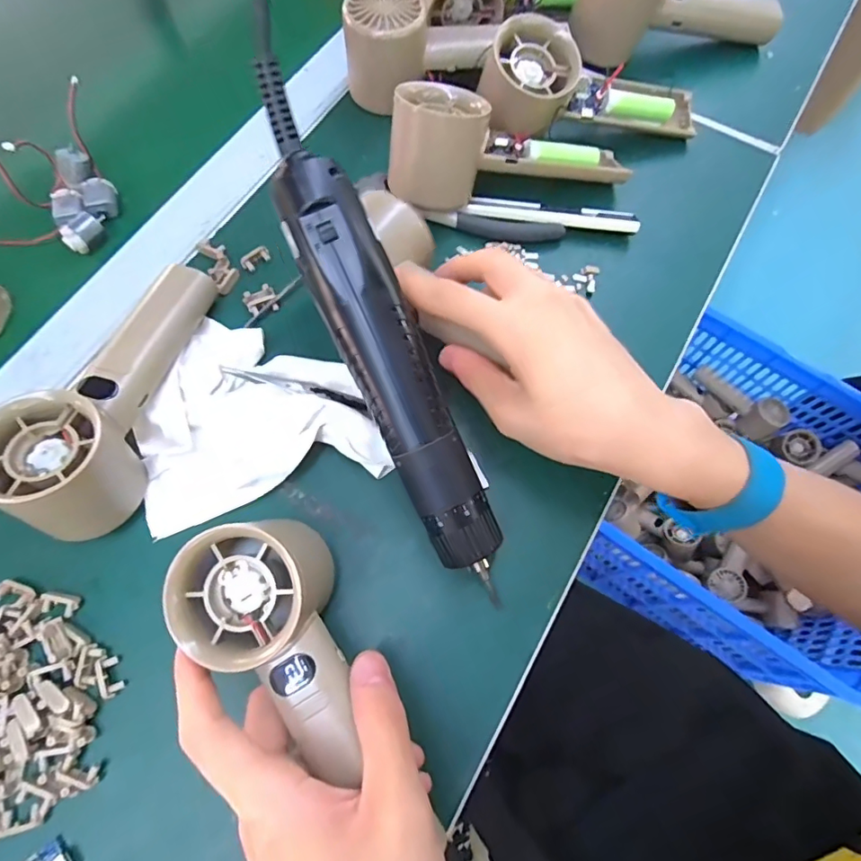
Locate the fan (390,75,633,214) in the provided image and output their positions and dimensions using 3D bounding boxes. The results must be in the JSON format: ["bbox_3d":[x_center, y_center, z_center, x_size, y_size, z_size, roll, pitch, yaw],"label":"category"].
[{"bbox_3d":[0.051,-0.178,0.330,0.158,0.061,0.070,-12,70,-6],"label":"fan"}]

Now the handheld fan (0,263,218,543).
[{"bbox_3d":[-0.169,-0.027,0.268,0.049,0.055,0.156,11,69,2],"label":"handheld fan"}]

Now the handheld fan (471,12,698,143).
[{"bbox_3d":[0.112,-0.227,0.353,0.158,0.051,0.048,-1,69,-18],"label":"handheld fan"}]

